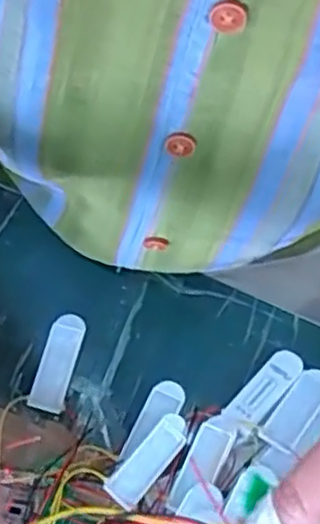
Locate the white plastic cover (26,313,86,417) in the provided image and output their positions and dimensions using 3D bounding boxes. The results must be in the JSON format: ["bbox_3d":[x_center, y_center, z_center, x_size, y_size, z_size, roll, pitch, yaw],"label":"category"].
[{"bbox_3d":[-0.061,0.059,0.418,0.021,0.005,0.058,15,77,3],"label":"white plastic cover"}]

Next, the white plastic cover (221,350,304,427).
[{"bbox_3d":[0.061,0.074,0.410,0.021,0.004,0.055,34,65,26],"label":"white plastic cover"}]

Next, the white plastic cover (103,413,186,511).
[{"bbox_3d":[-0.006,0.110,0.391,0.019,0.004,0.057,46,70,-6],"label":"white plastic cover"}]

